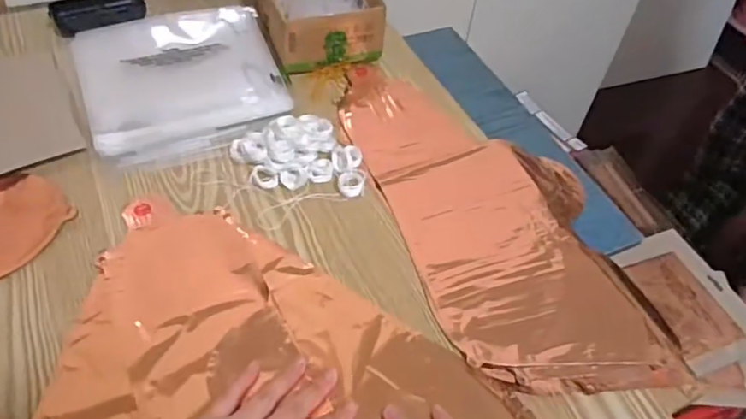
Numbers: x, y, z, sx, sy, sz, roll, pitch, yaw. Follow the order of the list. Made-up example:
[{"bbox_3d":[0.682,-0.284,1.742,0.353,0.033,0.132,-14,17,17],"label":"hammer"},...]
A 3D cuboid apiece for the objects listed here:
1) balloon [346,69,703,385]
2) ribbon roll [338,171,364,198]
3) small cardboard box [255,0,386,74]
[{"bbox_3d":[0.114,-0.007,0.560,0.197,0.021,0.414,-15,55,-15],"label":"balloon"},{"bbox_3d":[-0.021,-0.026,0.553,0.024,0.010,0.027,14,52,7],"label":"ribbon roll"},{"bbox_3d":[-0.073,-0.256,0.696,0.126,0.064,0.195,-13,54,-14],"label":"small cardboard box"}]

